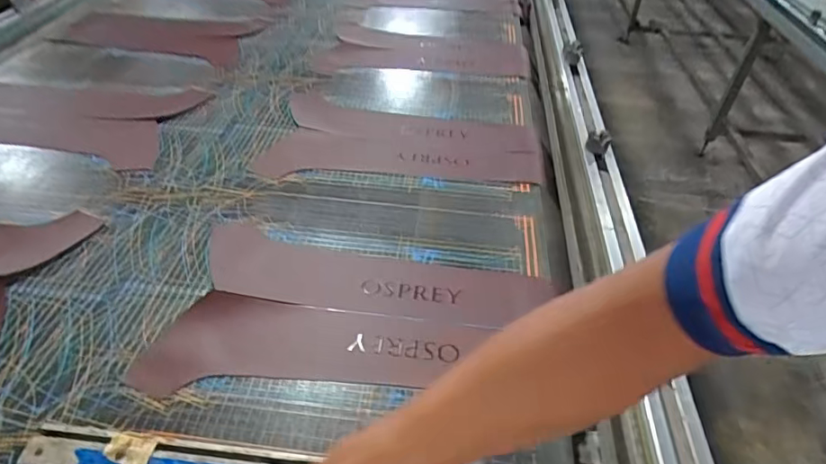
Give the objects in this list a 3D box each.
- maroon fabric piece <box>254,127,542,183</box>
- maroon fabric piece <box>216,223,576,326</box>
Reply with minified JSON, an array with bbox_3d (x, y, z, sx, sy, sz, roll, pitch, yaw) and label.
[{"bbox_3d":[-0.023,-0.141,0.929,0.476,0.027,0.148,4,41,2],"label":"maroon fabric piece"},{"bbox_3d":[-0.050,0.057,0.703,0.469,0.008,0.129,7,41,6],"label":"maroon fabric piece"}]

